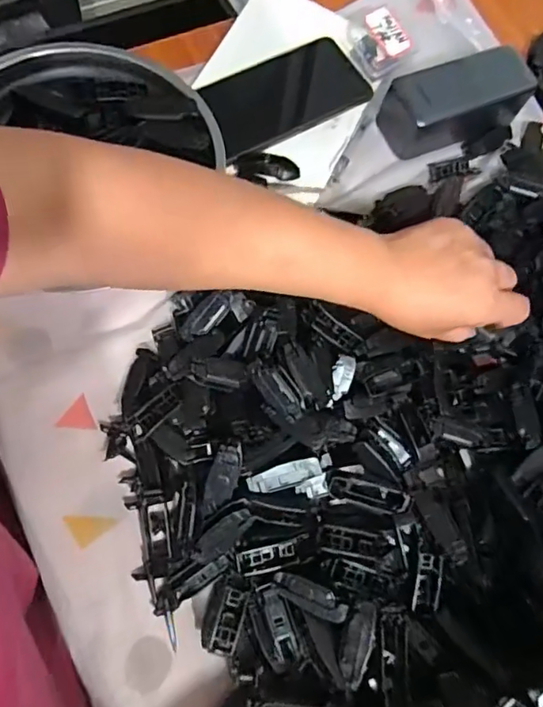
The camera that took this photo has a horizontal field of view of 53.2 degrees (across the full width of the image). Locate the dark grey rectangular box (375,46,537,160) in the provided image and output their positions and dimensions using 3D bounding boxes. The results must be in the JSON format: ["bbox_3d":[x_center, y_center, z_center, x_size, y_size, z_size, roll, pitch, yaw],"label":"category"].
[{"bbox_3d":[0.166,-0.225,0.483,0.127,0.051,0.059,-12,74,-11],"label":"dark grey rectangular box"}]

